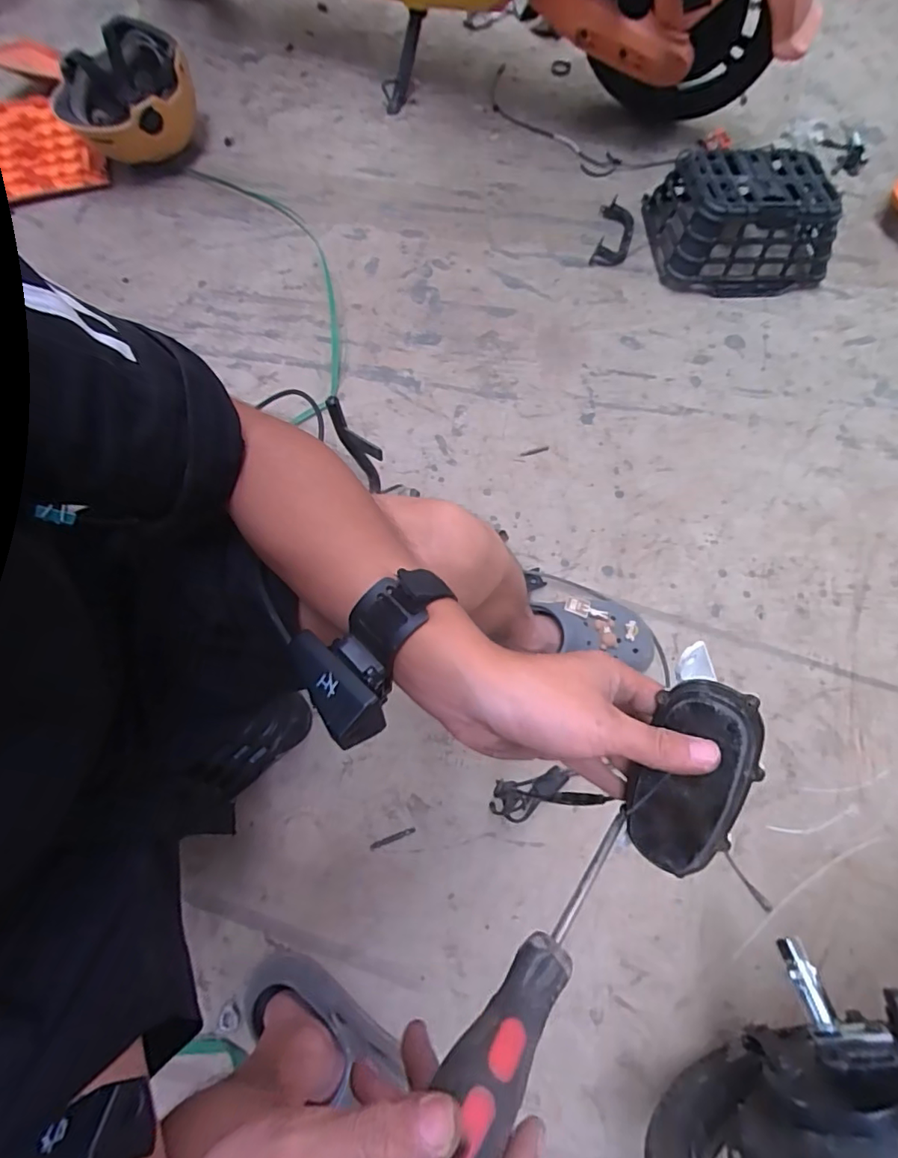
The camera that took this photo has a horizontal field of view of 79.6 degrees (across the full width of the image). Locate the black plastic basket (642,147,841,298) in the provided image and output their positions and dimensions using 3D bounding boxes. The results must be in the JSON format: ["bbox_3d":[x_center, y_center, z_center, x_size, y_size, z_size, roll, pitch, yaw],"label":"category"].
[{"bbox_3d":[0.536,-0.662,0.995,0.299,0.123,0.230,-4,71,0],"label":"black plastic basket"}]

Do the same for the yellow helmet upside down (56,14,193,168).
[{"bbox_3d":[-0.576,-0.858,0.974,0.225,0.134,0.198,-29,73,-9],"label":"yellow helmet upside down"}]

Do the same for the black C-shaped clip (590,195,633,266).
[{"bbox_3d":[0.319,-0.666,1.039,0.068,0.026,0.155,12,72,5],"label":"black C-shaped clip"}]

